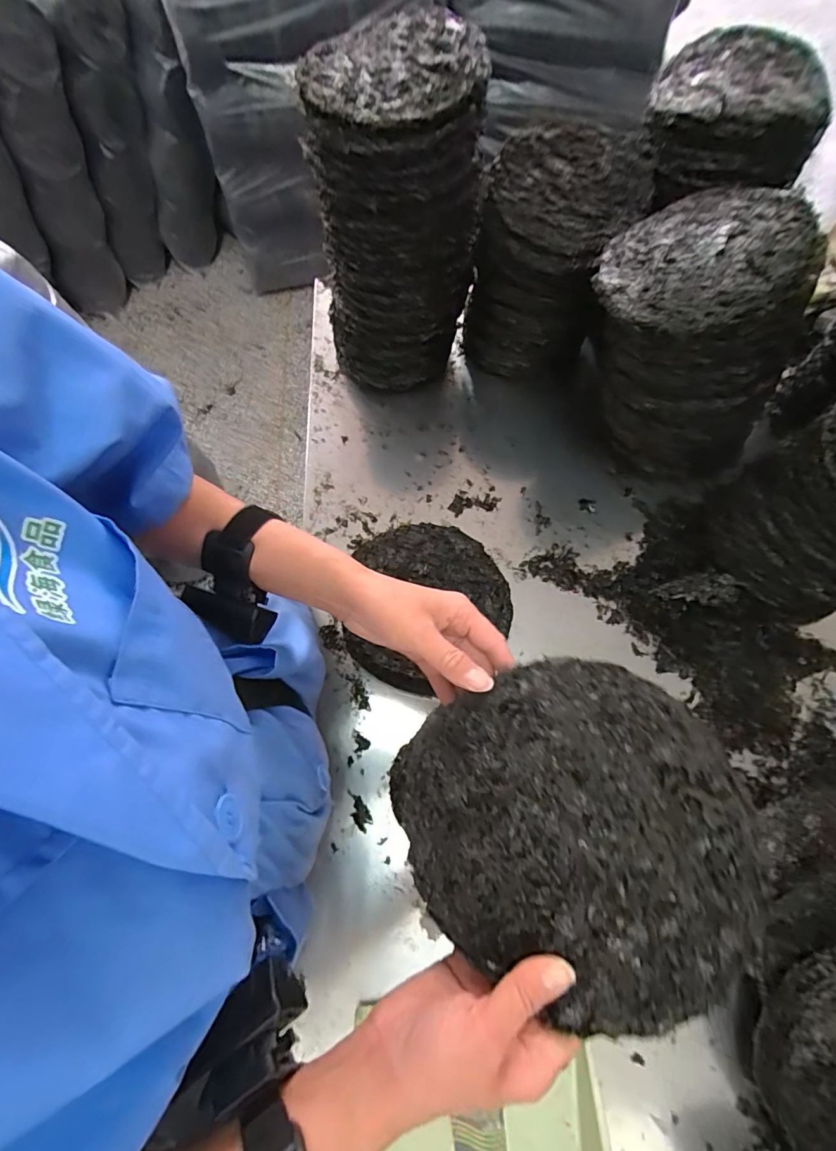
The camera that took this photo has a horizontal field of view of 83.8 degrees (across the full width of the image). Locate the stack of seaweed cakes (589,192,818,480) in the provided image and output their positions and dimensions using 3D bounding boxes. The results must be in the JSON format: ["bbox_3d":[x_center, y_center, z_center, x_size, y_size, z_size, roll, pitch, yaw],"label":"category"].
[{"bbox_3d":[0.324,-0.266,0.591,0.247,0.323,0.167,12,67,8],"label":"stack of seaweed cakes"}]

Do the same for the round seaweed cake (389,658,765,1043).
[{"bbox_3d":[0.088,0.150,0.279,0.192,0.012,0.184,-7,65,16],"label":"round seaweed cake"}]

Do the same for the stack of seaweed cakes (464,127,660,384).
[{"bbox_3d":[0.181,-0.432,0.686,0.207,0.271,0.190,21,69,12],"label":"stack of seaweed cakes"}]

